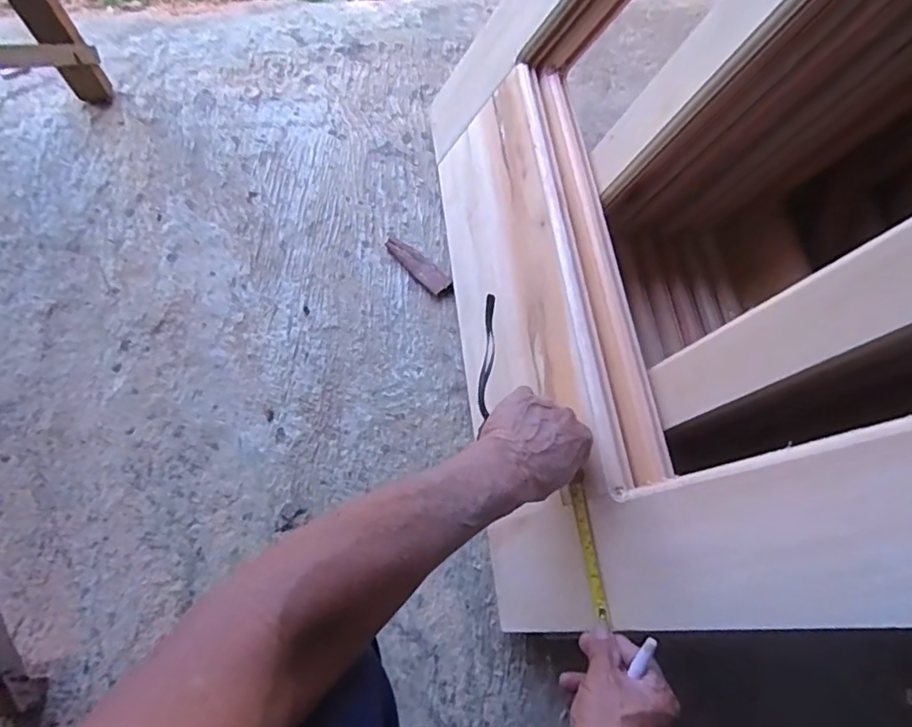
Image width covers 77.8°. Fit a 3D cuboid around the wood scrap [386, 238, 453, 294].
[{"bbox_3d":[-0.058,-0.146,0.832,0.118,0.012,0.034,43,73,15],"label":"wood scrap"}]

